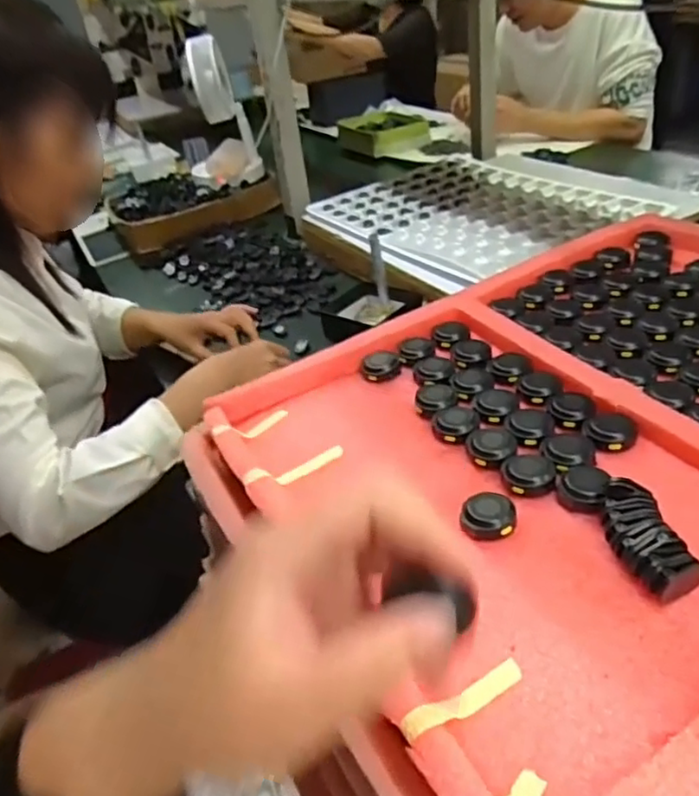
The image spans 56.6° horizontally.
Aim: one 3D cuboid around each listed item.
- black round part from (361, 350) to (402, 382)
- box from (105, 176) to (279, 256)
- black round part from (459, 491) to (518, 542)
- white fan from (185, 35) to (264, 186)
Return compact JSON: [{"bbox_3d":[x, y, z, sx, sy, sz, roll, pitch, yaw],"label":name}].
[{"bbox_3d":[0.025,-0.025,0.504,0.030,0.009,0.030,-1,34,10],"label":"black round part"},{"bbox_3d":[-0.362,-0.440,1.449,0.335,0.079,0.326,-27,38,-26],"label":"box"},{"bbox_3d":[0.078,0.066,0.362,0.029,0.008,0.031,3,35,15],"label":"black round part"},{"bbox_3d":[-0.281,-0.609,1.404,0.146,0.289,0.135,-8,34,-1],"label":"white fan"}]

